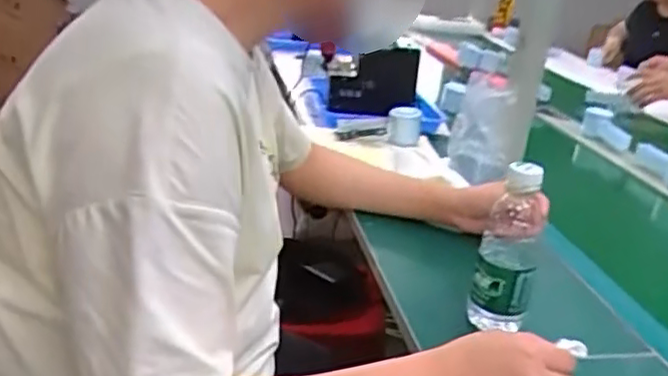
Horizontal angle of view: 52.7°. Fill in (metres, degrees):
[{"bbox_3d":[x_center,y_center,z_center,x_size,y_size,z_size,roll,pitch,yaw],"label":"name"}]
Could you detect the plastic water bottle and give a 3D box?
[{"bbox_3d":[0.184,0.062,0.705,0.057,0.176,0.066,12,22,13],"label":"plastic water bottle"}]

